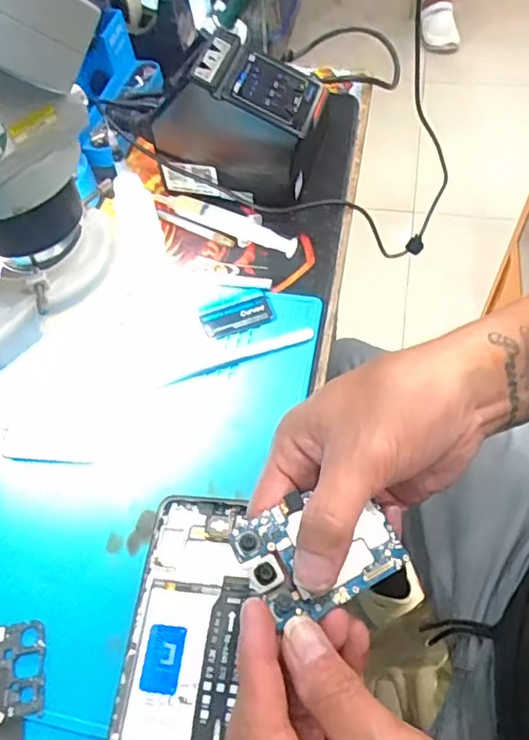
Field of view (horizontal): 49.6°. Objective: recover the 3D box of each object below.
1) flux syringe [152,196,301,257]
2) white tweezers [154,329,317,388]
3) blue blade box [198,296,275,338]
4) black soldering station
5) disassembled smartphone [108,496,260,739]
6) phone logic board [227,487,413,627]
[{"bbox_3d":[-0.035,-0.128,0.495,0.140,0.017,0.023,22,61,18],"label":"flux syringe"},{"bbox_3d":[-0.019,-0.012,0.426,0.116,0.004,0.011,-17,57,-6],"label":"white tweezers"},{"bbox_3d":[-0.021,-0.042,0.444,0.055,0.004,0.025,-13,57,-4],"label":"blue blade box"},{"bbox_3d":[-0.028,-0.210,0.484,0.140,0.113,0.078,12,59,12],"label":"black soldering station"},{"bbox_3d":[-0.043,0.148,0.320,0.064,0.011,0.157,2,57,6],"label":"disassembled smartphone"},{"bbox_3d":[0.023,0.075,0.245,0.065,0.012,0.047,-23,58,-10],"label":"phone logic board"}]

